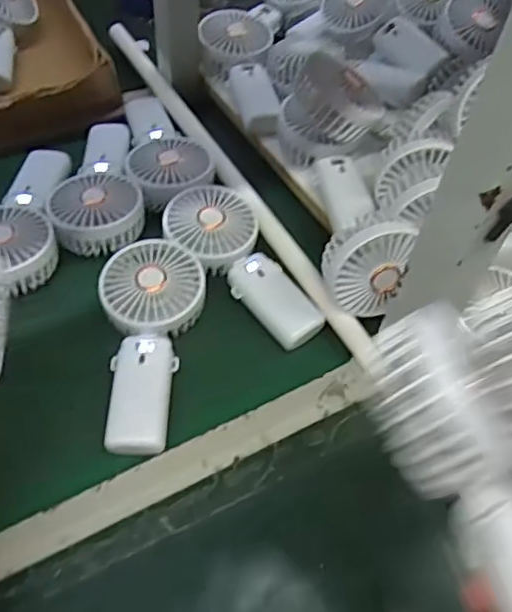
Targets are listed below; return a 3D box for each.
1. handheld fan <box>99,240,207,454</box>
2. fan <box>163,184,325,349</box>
[{"bbox_3d":[-0.082,0.021,0.487,0.088,0.034,0.175,-5,52,-9],"label":"handheld fan"},{"bbox_3d":[-0.018,-0.037,0.537,0.089,0.042,0.177,-22,56,-20],"label":"fan"}]

